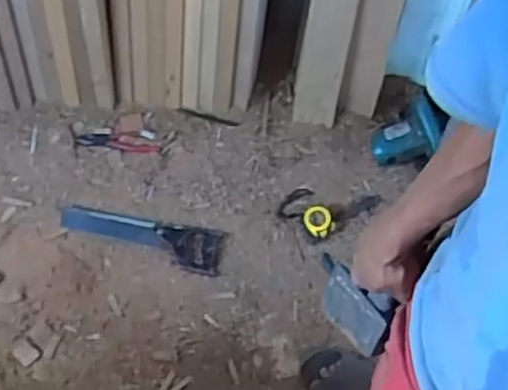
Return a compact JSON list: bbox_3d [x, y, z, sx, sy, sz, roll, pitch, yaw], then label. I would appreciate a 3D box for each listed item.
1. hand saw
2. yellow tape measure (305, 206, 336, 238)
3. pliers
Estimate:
[{"bbox_3d":[-0.238,0.093,1.516,0.347,0.021,0.096,10,69,2],"label":"hand saw"},{"bbox_3d":[0.141,0.056,1.536,0.056,0.030,0.064,-39,75,-15],"label":"yellow tape measure"},{"bbox_3d":[-0.307,-0.119,1.614,0.197,0.024,0.052,5,65,5],"label":"pliers"}]

